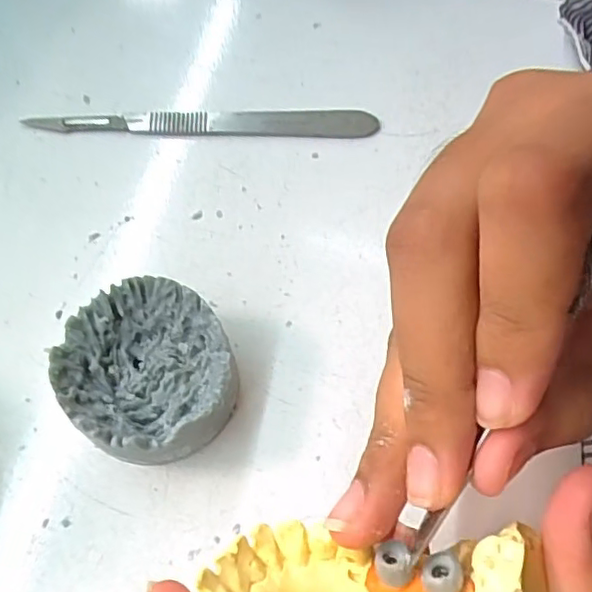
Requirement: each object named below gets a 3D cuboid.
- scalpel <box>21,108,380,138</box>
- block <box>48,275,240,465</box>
[{"bbox_3d":[-0.036,-0.069,0.244,0.136,0.004,0.013,-1,64,-3],"label":"scalpel"},{"bbox_3d":[-0.044,0.023,0.186,0.050,0.027,0.050,-39,71,-19],"label":"block"}]

